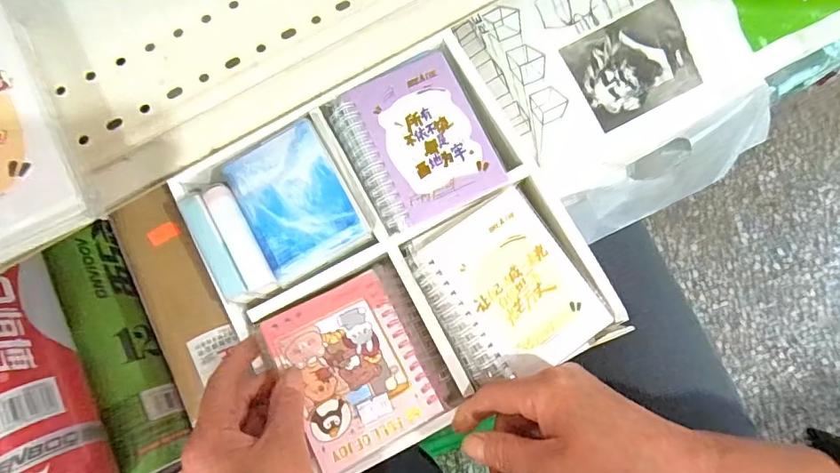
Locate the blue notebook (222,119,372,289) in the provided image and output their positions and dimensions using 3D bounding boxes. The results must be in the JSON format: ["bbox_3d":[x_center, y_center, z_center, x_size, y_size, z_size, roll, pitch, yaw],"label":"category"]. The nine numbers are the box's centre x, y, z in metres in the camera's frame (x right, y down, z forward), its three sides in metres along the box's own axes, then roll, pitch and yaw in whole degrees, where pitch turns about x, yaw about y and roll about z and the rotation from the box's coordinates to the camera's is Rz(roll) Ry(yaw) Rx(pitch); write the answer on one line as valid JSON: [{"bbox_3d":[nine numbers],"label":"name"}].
[{"bbox_3d":[-0.092,-0.027,0.370,0.075,0.017,0.101,-28,76,-7],"label":"blue notebook"}]

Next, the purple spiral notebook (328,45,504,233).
[{"bbox_3d":[-0.004,-0.071,0.371,0.095,0.020,0.113,-25,75,-7],"label":"purple spiral notebook"}]

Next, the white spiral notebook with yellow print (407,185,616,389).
[{"bbox_3d":[0.060,0.036,0.343,0.100,0.012,0.114,-33,76,-9],"label":"white spiral notebook with yellow print"}]

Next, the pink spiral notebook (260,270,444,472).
[{"bbox_3d":[-0.047,0.089,0.345,0.085,0.022,0.111,-28,76,-7],"label":"pink spiral notebook"}]

